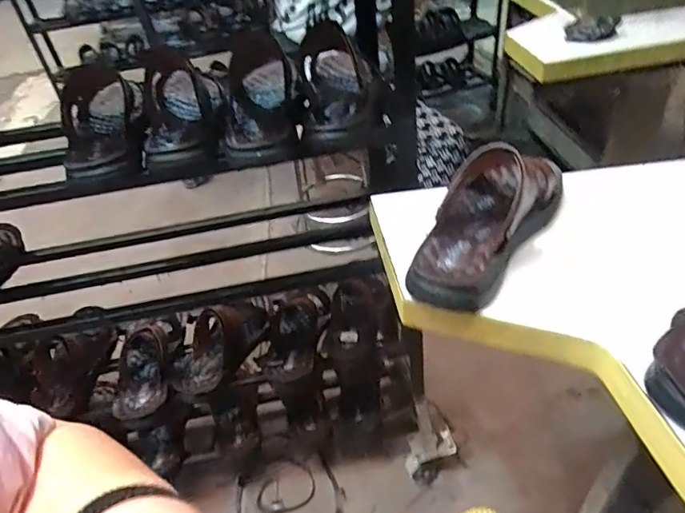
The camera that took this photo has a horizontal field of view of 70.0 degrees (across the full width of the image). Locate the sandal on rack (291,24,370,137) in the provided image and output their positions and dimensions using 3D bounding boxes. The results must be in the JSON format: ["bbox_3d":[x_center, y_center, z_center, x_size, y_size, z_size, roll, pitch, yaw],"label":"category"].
[{"bbox_3d":[-0.011,-0.252,0.690,0.103,0.080,0.264,-7,41,0],"label":"sandal on rack"}]

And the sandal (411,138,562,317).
[{"bbox_3d":[0.162,-0.058,0.521,0.106,0.097,0.268,17,46,26],"label":"sandal"}]

